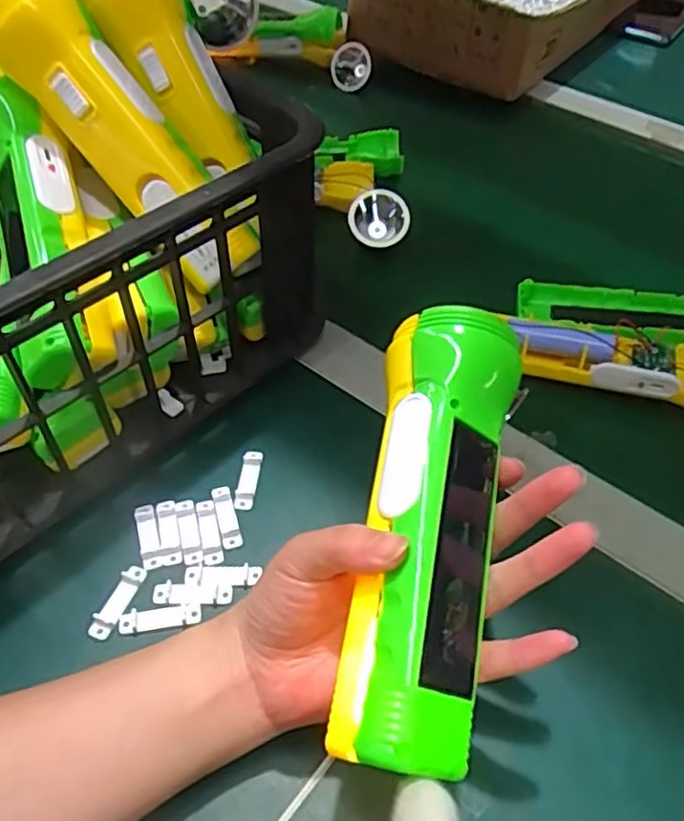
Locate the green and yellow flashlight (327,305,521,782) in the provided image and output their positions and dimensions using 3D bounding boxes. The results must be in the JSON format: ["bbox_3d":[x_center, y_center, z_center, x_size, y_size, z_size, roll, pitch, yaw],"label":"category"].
[{"bbox_3d":[0.032,0.041,0.248,0.047,0.049,0.160,10,66,5],"label":"green and yellow flashlight"}]

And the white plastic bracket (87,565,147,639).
[{"bbox_3d":[-0.105,0.089,0.314,0.010,0.004,0.036,20,53,13],"label":"white plastic bracket"}]

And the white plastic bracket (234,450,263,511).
[{"bbox_3d":[-0.050,0.036,0.361,0.009,0.005,0.036,6,51,2],"label":"white plastic bracket"}]

